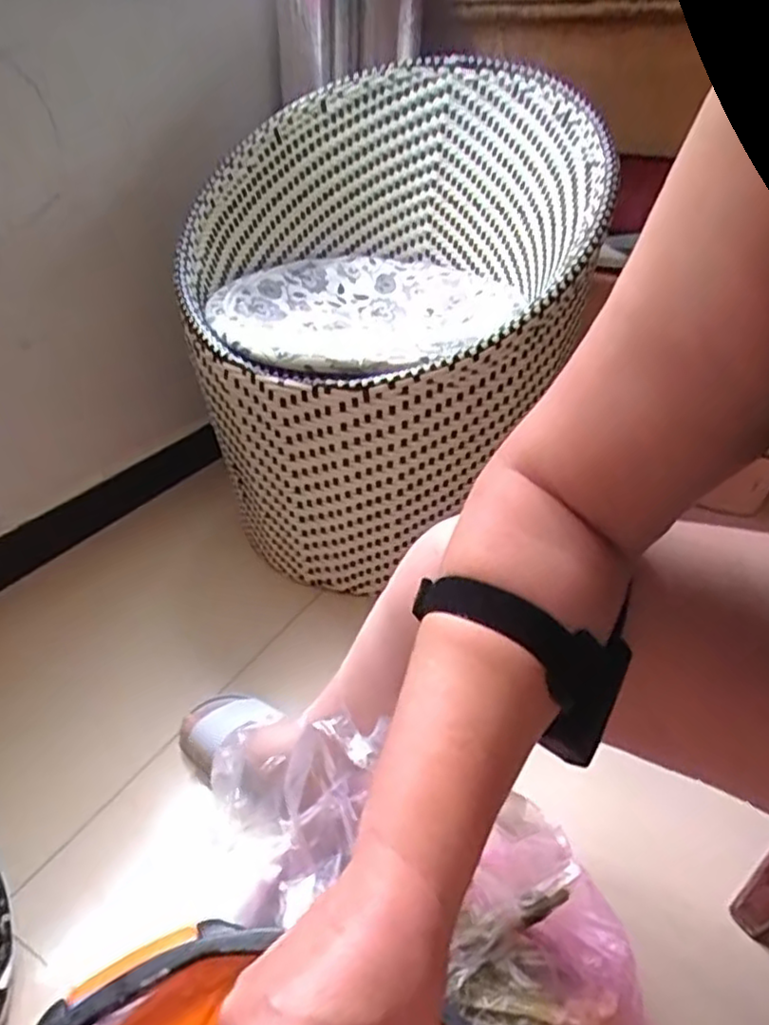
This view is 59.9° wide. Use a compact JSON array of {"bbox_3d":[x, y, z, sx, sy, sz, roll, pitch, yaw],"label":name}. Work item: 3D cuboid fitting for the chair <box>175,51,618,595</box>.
[{"bbox_3d":[-0.011,-0.290,1.018,0.534,0.626,0.559,-11,36,-19],"label":"chair"}]

